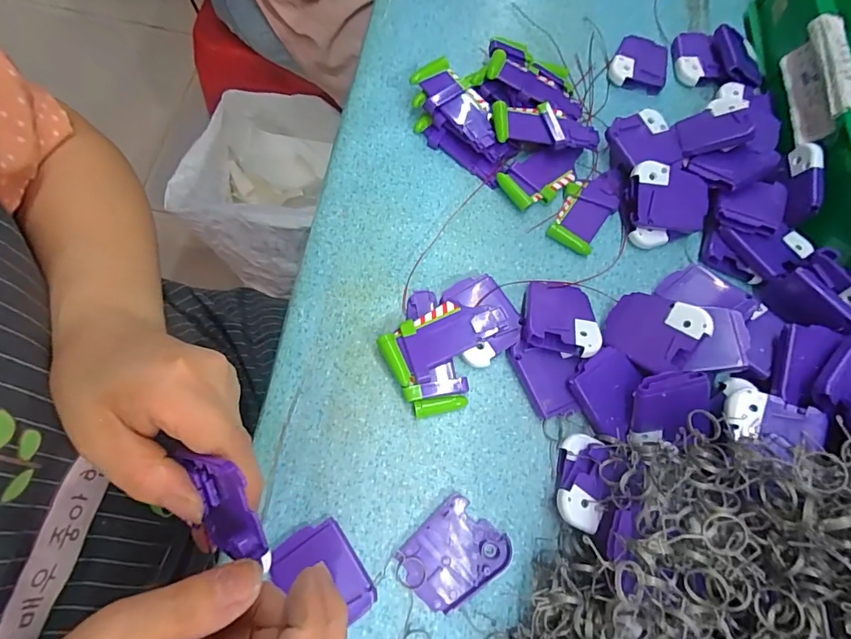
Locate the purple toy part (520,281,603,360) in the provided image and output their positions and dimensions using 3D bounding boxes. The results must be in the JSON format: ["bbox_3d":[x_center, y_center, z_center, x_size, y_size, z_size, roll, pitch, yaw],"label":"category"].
[{"bbox_3d":[0.099,-0.001,0.335,0.051,0.016,0.060,7,50,8],"label":"purple toy part"}]

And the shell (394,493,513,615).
[{"bbox_3d":[0.017,0.149,0.288,0.061,0.004,0.051,-40,77,-15],"label":"shell"}]

